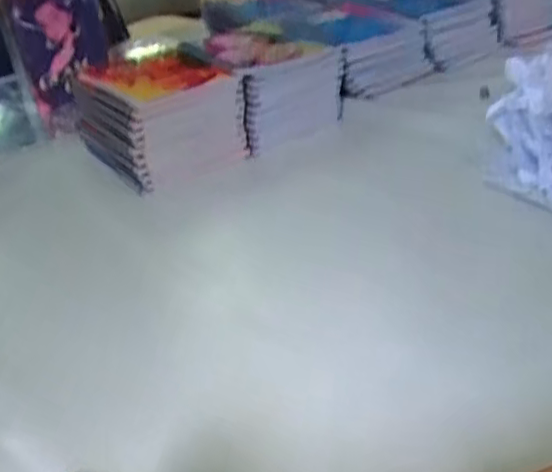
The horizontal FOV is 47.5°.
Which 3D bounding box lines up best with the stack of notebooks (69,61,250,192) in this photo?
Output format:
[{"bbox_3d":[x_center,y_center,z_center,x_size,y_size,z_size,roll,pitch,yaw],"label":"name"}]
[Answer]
[{"bbox_3d":[-0.149,-0.162,0.839,0.181,0.135,0.172,-24,38,-26],"label":"stack of notebooks"}]

